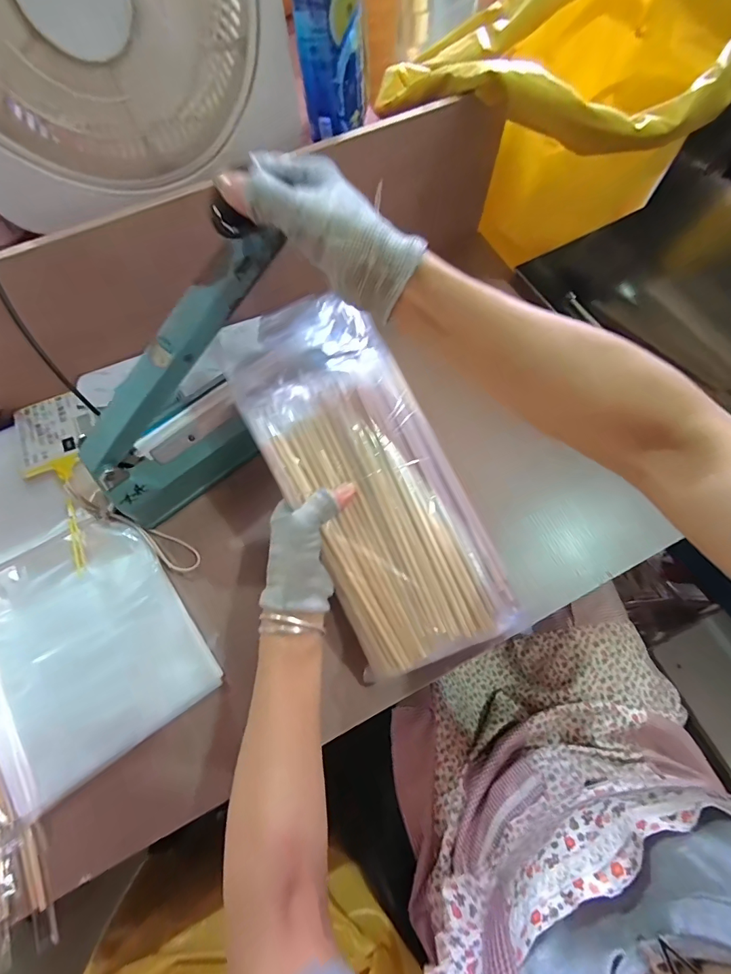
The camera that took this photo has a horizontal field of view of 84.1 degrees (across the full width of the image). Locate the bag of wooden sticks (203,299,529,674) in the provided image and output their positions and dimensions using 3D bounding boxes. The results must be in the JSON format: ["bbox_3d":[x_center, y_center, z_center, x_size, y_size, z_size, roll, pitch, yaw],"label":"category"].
[{"bbox_3d":[0.002,-0.013,0.370,0.149,0.041,0.350,-28,86,-9],"label":"bag of wooden sticks"}]

